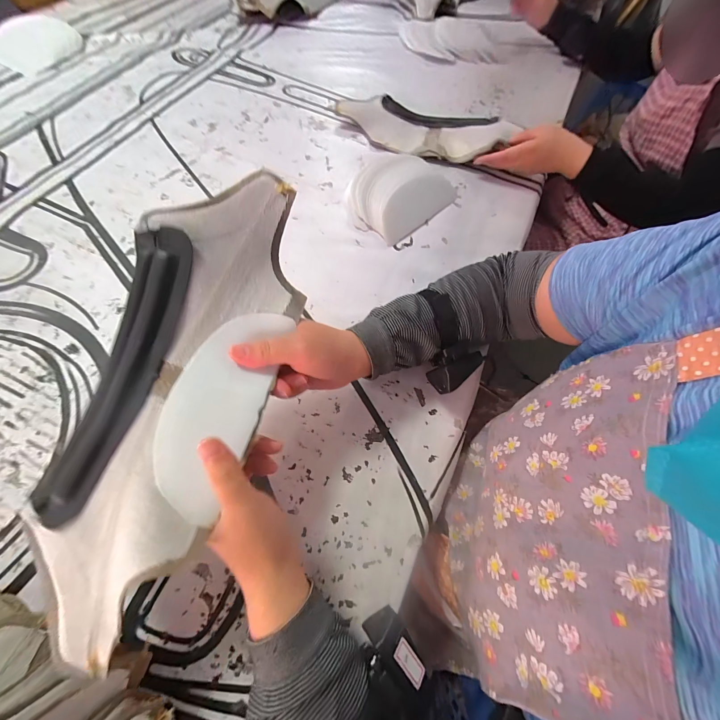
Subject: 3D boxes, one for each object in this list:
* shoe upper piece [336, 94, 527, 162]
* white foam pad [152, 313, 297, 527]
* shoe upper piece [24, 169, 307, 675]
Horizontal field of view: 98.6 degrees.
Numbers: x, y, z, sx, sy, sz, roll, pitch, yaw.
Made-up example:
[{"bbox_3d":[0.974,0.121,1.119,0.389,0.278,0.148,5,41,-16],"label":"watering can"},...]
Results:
[{"bbox_3d":[0.116,-0.438,0.578,0.314,0.032,0.126,14,65,4],"label":"shoe upper piece"},{"bbox_3d":[-0.113,0.033,0.248,0.064,0.020,0.164,14,68,4],"label":"white foam pad"},{"bbox_3d":[-0.143,0.018,0.242,0.122,0.060,0.366,15,77,4],"label":"shoe upper piece"}]

